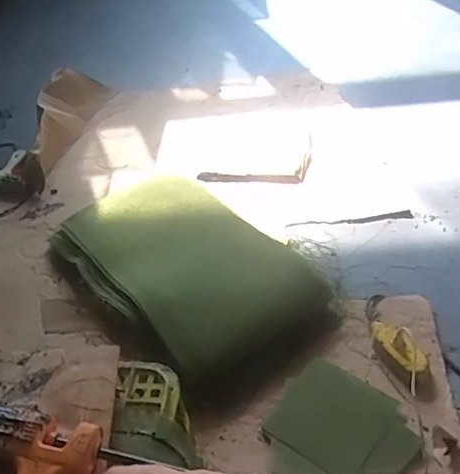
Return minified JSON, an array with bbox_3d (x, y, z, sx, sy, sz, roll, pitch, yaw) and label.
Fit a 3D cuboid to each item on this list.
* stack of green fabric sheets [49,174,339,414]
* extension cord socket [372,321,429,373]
[{"bbox_3d":[-0.098,0.050,1.184,0.360,0.122,0.611,-34,48,-28],"label":"stack of green fabric sheets"},{"bbox_3d":[0.304,0.192,1.023,0.043,0.057,0.123,-29,46,-24],"label":"extension cord socket"}]

